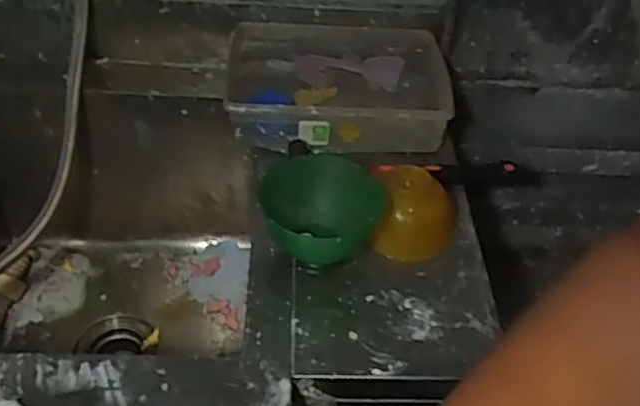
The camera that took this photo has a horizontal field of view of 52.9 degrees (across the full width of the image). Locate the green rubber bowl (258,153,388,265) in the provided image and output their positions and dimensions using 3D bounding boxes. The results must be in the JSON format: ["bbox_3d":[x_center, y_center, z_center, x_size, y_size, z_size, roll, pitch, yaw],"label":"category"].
[{"bbox_3d":[0.003,0.020,0.637,0.124,0.081,0.113,2,44,-2],"label":"green rubber bowl"}]

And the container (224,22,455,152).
[{"bbox_3d":[0.027,-0.150,0.834,0.282,0.071,0.185,1,44,-4],"label":"container"}]

